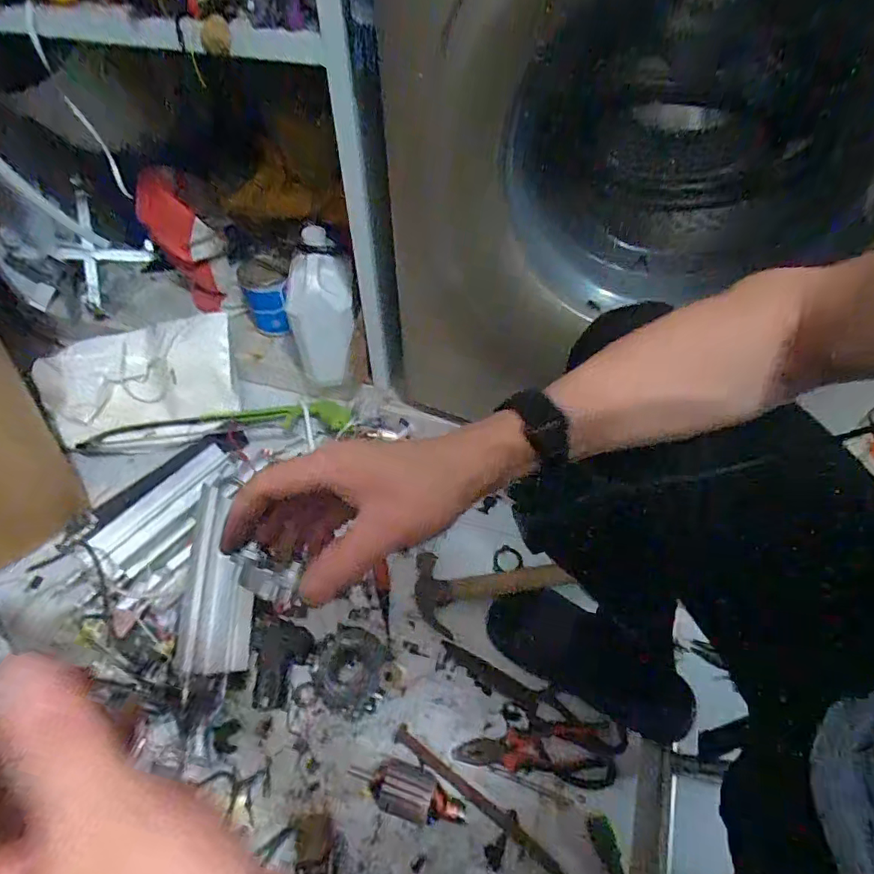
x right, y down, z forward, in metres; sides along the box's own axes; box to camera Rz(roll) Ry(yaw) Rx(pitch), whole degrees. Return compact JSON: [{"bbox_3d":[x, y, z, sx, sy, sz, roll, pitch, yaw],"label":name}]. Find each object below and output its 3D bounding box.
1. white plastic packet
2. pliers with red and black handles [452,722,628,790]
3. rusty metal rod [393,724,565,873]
[{"bbox_3d":[-0.553,-0.109,0.976,0.356,0.035,0.182,-13,89,0],"label":"white plastic packet"},{"bbox_3d":[0.133,0.404,0.669,0.212,0.020,0.069,1,54,1],"label":"pliers with red and black handles"},{"bbox_3d":[0.048,0.443,0.646,0.242,0.009,0.023,29,59,20],"label":"rusty metal rod"}]

